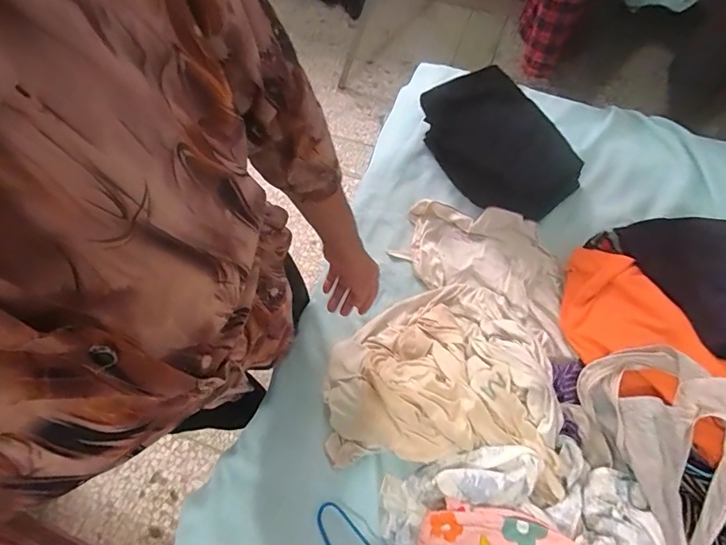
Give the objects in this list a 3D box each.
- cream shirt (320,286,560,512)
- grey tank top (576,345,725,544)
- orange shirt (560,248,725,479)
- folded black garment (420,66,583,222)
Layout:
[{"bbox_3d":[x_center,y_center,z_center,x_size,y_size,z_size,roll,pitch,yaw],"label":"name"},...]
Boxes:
[{"bbox_3d":[0.117,0.164,0.709,0.344,0.086,0.328,2,68,2],"label":"cream shirt"},{"bbox_3d":[0.456,0.250,0.642,0.225,0.081,0.296,-18,68,-6],"label":"grey tank top"},{"bbox_3d":[0.509,0.170,0.686,0.193,0.090,0.525,-33,70,-11],"label":"orange shirt"},{"bbox_3d":[0.258,-0.251,0.878,0.204,0.049,0.332,-39,73,18],"label":"folded black garment"}]

